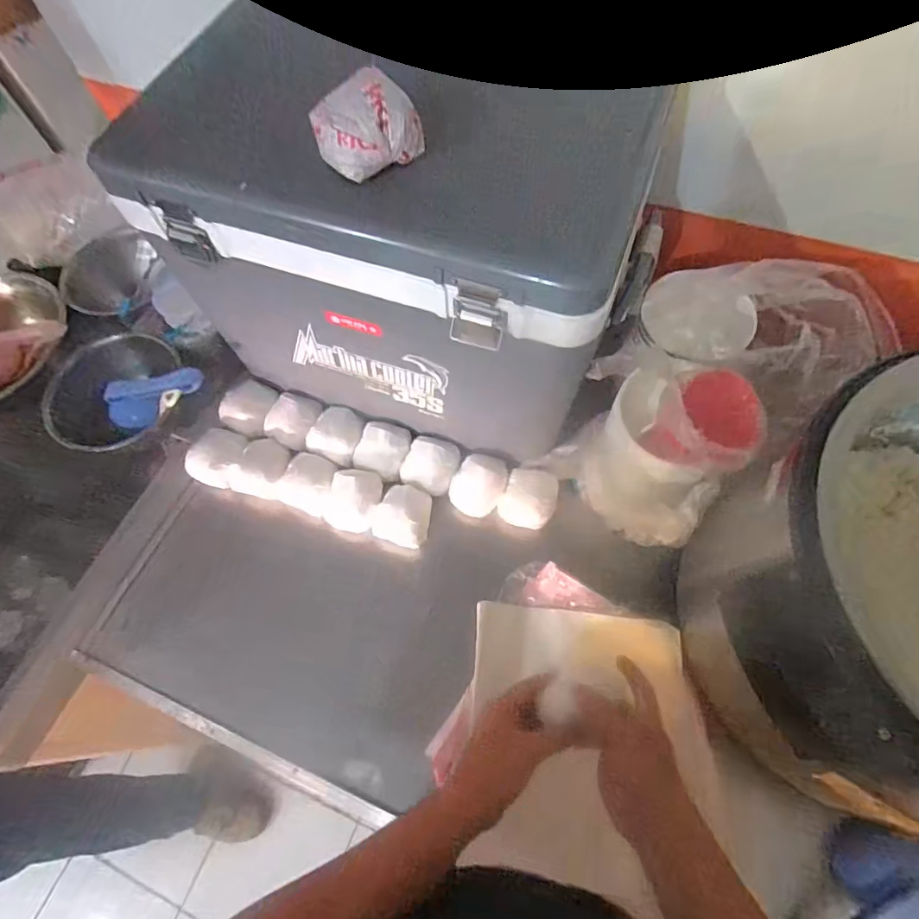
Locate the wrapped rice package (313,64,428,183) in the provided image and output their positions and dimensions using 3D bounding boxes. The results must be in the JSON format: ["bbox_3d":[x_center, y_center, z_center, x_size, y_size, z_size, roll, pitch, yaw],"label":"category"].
[{"bbox_3d":[-0.073,-0.267,0.408,0.079,0.053,0.042,-27,66,-11],"label":"wrapped rice package"}]

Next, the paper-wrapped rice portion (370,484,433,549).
[{"bbox_3d":[-0.074,0.074,0.684,0.065,0.047,0.078,14,65,9],"label":"paper-wrapped rice portion"}]

